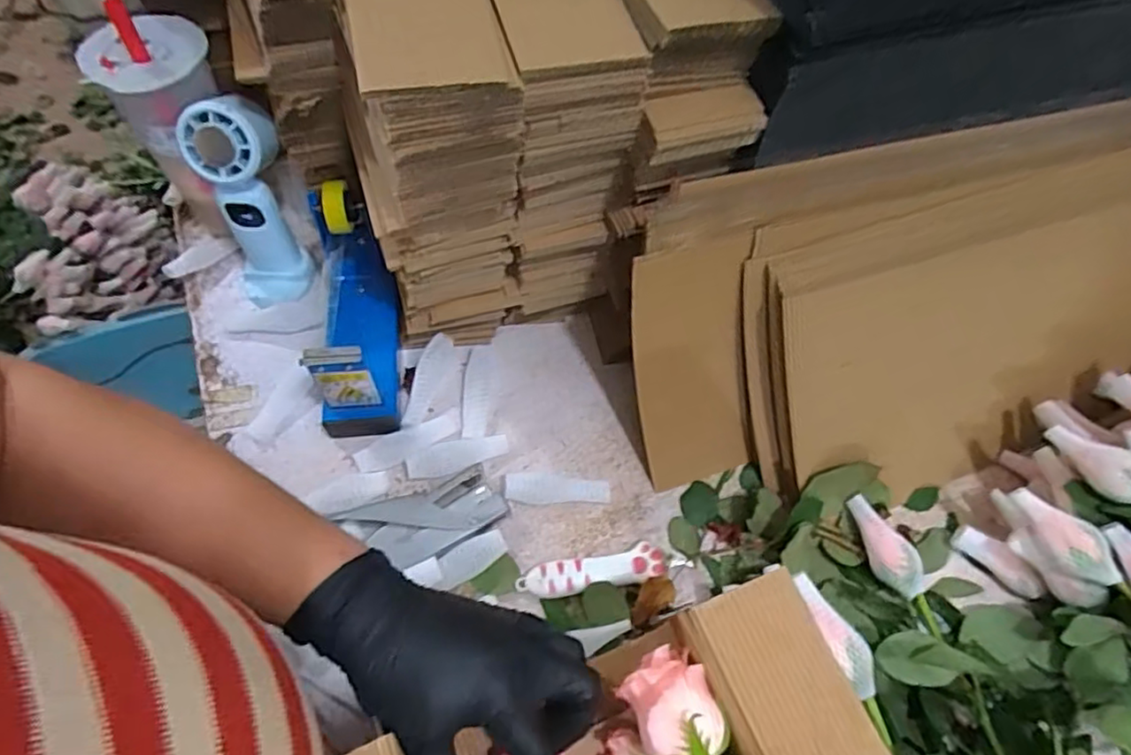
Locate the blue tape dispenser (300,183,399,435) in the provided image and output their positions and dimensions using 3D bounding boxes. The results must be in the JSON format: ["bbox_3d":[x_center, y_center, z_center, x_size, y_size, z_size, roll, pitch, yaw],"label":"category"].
[{"bbox_3d":[-0.185,-0.060,0.545,0.065,0.127,0.187,-5,64,-6],"label":"blue tape dispenser"}]

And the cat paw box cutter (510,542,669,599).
[{"bbox_3d":[0.020,0.157,0.514,0.115,0.021,0.029,-8,64,-8],"label":"cat paw box cutter"}]

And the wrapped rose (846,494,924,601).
[{"bbox_3d":[0.255,0.136,0.516,0.031,0.033,0.081,-14,65,-10],"label":"wrapped rose"}]

